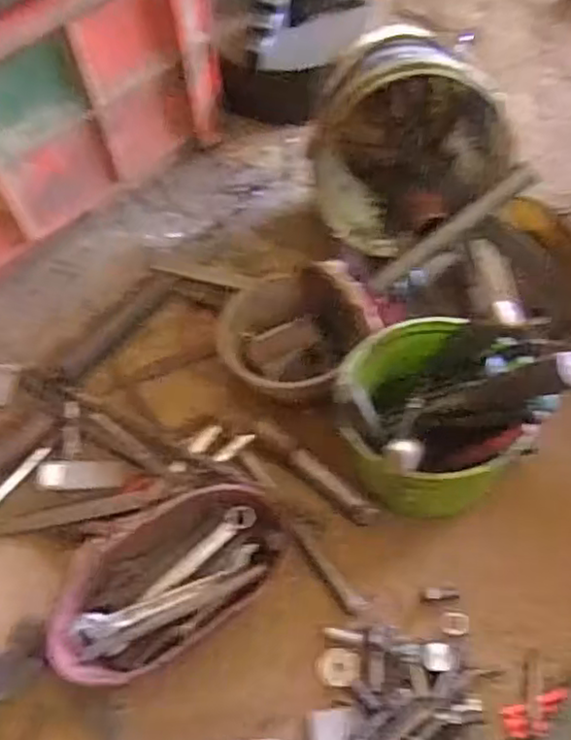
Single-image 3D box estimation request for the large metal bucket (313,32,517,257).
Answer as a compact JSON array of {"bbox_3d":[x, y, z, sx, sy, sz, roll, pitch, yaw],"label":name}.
[{"bbox_3d":[0.131,-0.251,0.715,0.177,0.201,0.195,-4,61,2],"label":"large metal bucket"}]

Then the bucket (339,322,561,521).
[{"bbox_3d":[0.130,0.036,0.602,0.163,0.132,0.140,-12,61,-2],"label":"bucket"}]

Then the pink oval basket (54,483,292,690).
[{"bbox_3d":[-0.099,0.180,0.576,0.207,0.065,0.115,-30,63,-12],"label":"pink oval basket"}]

